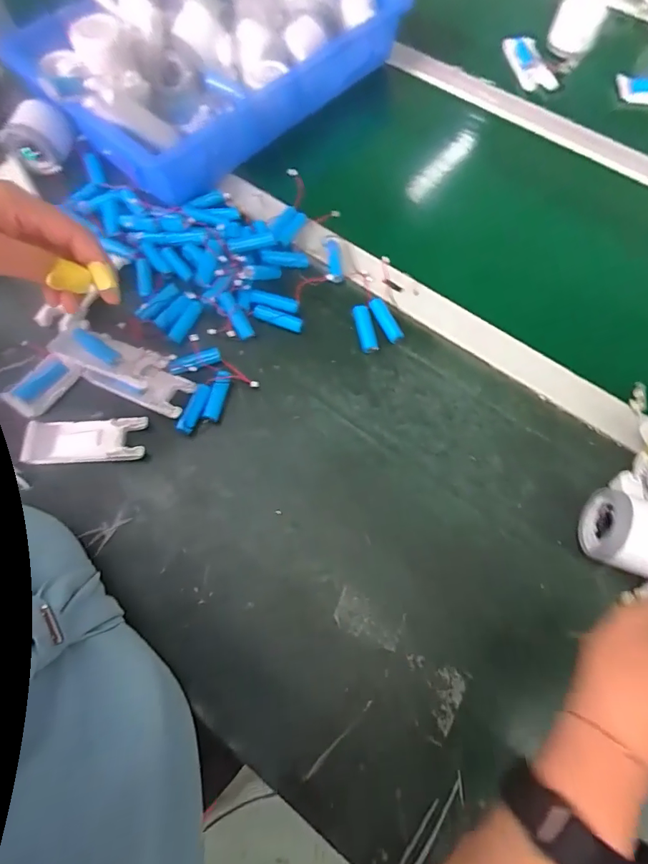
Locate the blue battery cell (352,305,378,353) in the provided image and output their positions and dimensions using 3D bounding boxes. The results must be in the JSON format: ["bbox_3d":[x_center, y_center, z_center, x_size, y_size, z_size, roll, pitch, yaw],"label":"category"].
[{"bbox_3d":[0.043,-0.107,0.475,0.018,0.012,0.052,-10,69,-5],"label":"blue battery cell"}]

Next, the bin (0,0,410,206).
[{"bbox_3d":[-0.129,-0.476,0.571,0.419,0.114,0.250,-39,74,-15],"label":"bin"}]

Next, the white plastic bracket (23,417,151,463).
[{"bbox_3d":[-0.221,0.008,0.425,0.107,0.015,0.039,-2,68,-2],"label":"white plastic bracket"}]

